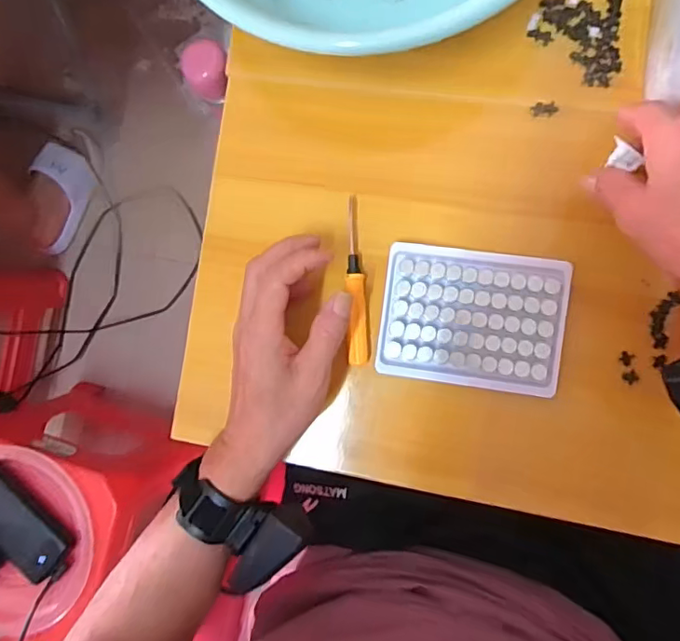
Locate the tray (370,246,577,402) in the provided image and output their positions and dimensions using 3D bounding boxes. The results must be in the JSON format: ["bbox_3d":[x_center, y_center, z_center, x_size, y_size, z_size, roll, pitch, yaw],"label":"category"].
[{"bbox_3d":[0.099,-0.002,0.411,0.131,0.018,0.101,8,91,8],"label":"tray"}]

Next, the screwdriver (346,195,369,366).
[{"bbox_3d":[0.012,-0.030,0.411,0.014,0.014,0.126,-4,83,8],"label":"screwdriver"}]

